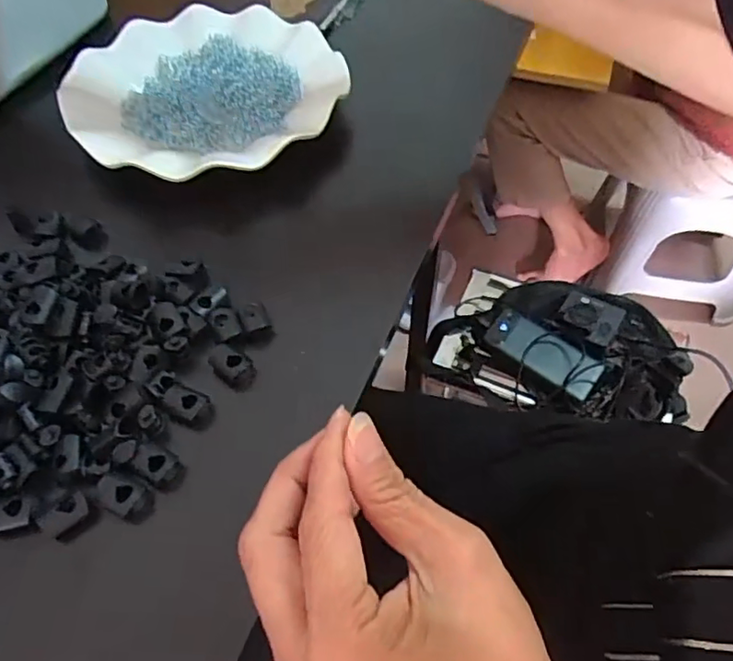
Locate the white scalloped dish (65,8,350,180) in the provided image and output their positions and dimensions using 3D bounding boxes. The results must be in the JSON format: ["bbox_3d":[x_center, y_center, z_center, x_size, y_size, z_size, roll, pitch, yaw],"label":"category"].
[{"bbox_3d":[-0.110,-0.169,0.406,0.181,0.019,0.182,0,55,0],"label":"white scalloped dish"}]

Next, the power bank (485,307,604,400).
[{"bbox_3d":[0.234,0.027,0.776,0.155,0.019,0.057,32,92,21],"label":"power bank"}]

